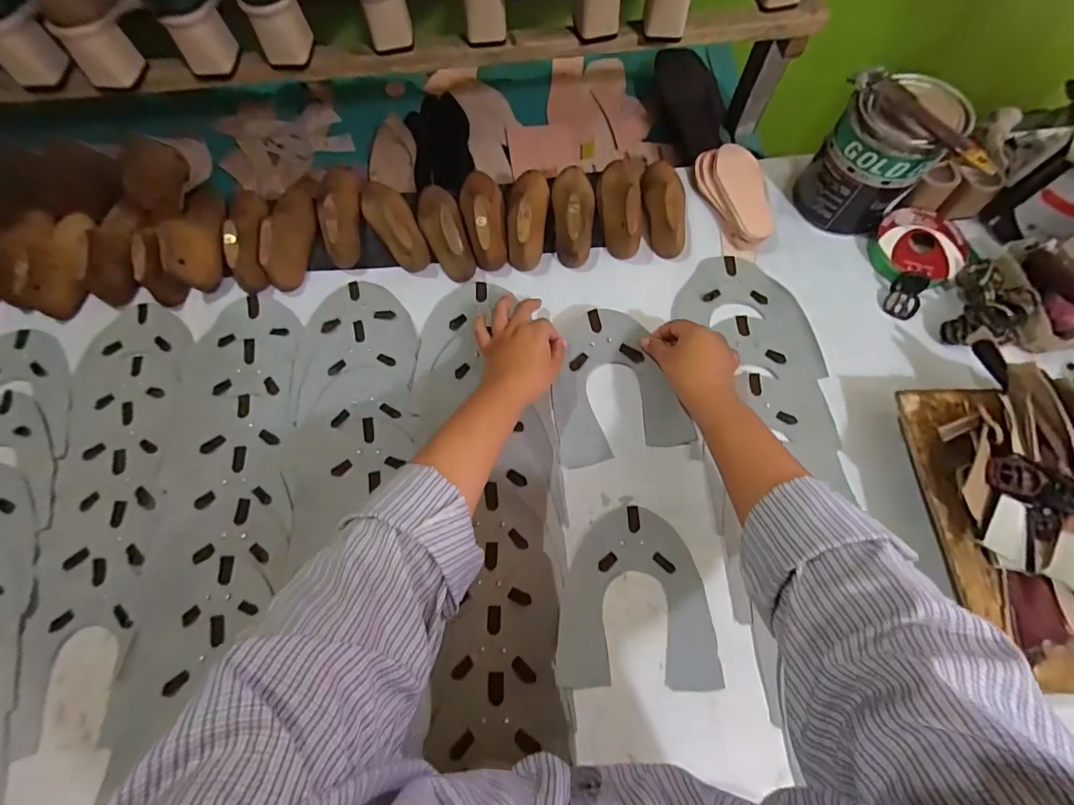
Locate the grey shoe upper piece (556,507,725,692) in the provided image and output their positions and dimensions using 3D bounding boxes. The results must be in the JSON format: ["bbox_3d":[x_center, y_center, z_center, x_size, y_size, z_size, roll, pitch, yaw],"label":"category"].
[{"bbox_3d":[0.094,0.184,0.440,0.143,0.005,0.155,1,73,1],"label":"grey shoe upper piece"}]

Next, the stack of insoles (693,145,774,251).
[{"bbox_3d":[0.240,-0.252,0.558,0.070,0.022,0.136,-10,73,-2],"label":"stack of insoles"}]

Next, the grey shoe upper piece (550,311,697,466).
[{"bbox_3d":[0.081,-0.024,0.497,0.138,0.024,0.162,-12,73,-3],"label":"grey shoe upper piece"}]

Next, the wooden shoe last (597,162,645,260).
[{"bbox_3d":[0.101,-0.244,0.551,0.052,0.052,0.139,2,73,2],"label":"wooden shoe last"}]

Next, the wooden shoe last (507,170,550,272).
[{"bbox_3d":[-0.012,-0.225,0.545,0.047,0.054,0.137,4,73,2],"label":"wooden shoe last"}]

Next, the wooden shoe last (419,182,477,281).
[{"bbox_3d":[-0.110,-0.208,0.542,0.045,0.056,0.127,-19,73,-5],"label":"wooden shoe last"}]

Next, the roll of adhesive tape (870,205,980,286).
[{"bbox_3d":[0.442,-0.179,0.532,0.095,0.024,0.088,0,73,1],"label":"roll of adhesive tape"}]

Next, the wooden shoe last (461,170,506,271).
[{"bbox_3d":[-0.063,-0.225,0.546,0.048,0.054,0.141,-8,73,-2],"label":"wooden shoe last"}]

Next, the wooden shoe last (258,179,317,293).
[{"bbox_3d":[-0.293,-0.204,0.542,0.042,0.050,0.141,0,73,1],"label":"wooden shoe last"}]

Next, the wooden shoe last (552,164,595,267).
[{"bbox_3d":[0.043,-0.231,0.546,0.049,0.052,0.131,3,73,2],"label":"wooden shoe last"}]

